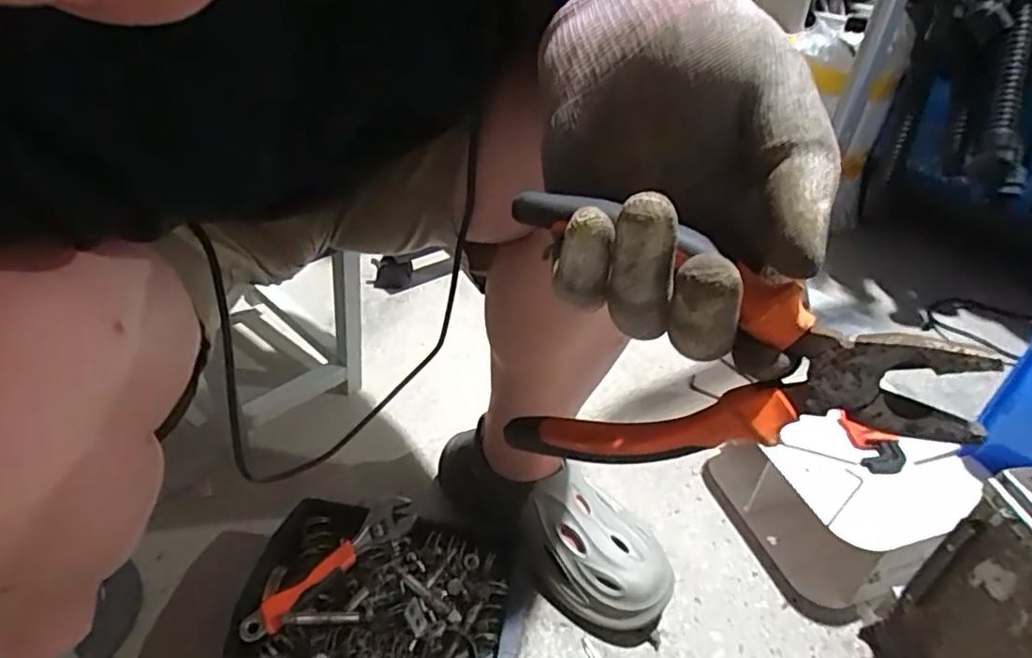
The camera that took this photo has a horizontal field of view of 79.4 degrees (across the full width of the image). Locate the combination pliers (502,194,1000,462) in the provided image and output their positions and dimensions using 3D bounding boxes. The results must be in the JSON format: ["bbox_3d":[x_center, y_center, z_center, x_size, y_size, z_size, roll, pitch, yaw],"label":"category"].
[{"bbox_3d":[0.055,0.019,0.203,0.147,0.087,0.028,23,40,21],"label":"combination pliers"}]

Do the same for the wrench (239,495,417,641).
[{"bbox_3d":[-0.167,0.226,0.596,0.044,0.024,0.193,27,42,26],"label":"wrench"}]

